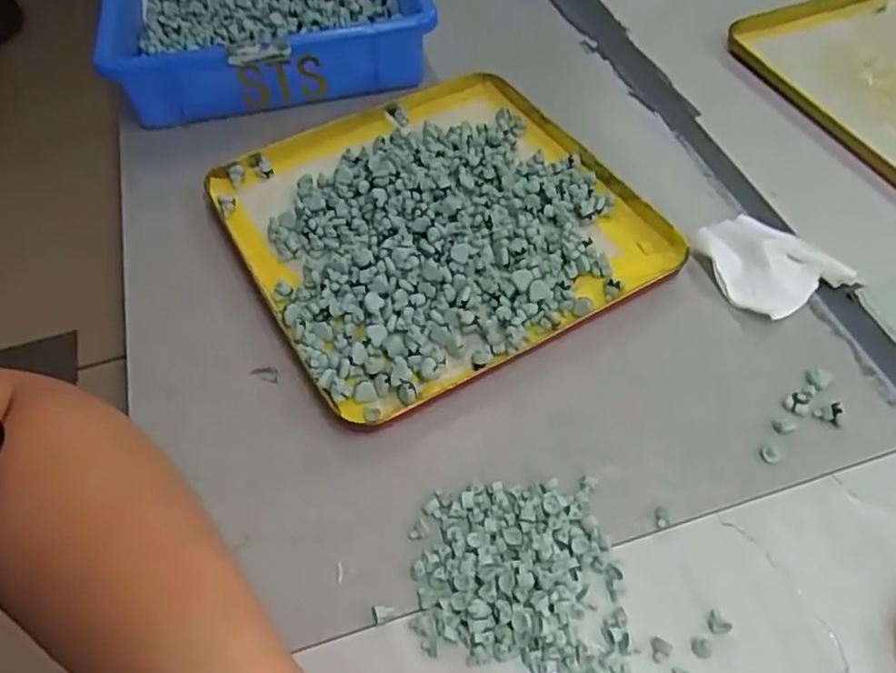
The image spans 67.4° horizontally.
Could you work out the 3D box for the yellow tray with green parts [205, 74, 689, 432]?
[{"bbox_3d":[-0.009,-0.079,0.443,0.243,0.026,0.245,-27,56,-16],"label":"yellow tray with green parts"}]

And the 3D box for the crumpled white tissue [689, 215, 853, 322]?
[{"bbox_3d":[0.194,-0.046,0.412,0.071,0.019,0.073,-26,56,-16],"label":"crumpled white tissue"}]

